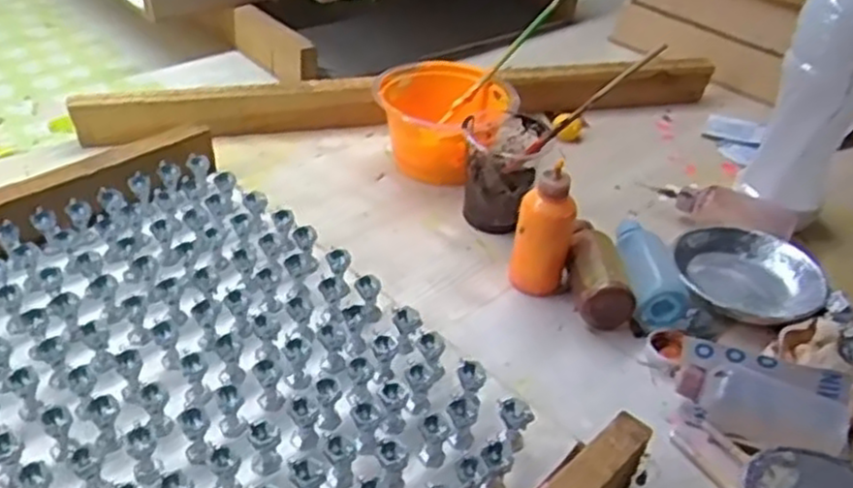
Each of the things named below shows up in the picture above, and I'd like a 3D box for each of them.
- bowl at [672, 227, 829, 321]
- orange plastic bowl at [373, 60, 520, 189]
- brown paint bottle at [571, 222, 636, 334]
[{"bbox_3d":[0.226,0.023,0.525,0.097,0.027,0.101,4,38,-3],"label":"bowl"},{"bbox_3d":[0.014,-0.101,0.623,0.111,0.069,0.108,4,38,-3],"label":"orange plastic bowl"},{"bbox_3d":[0.114,0.017,0.505,0.034,0.032,0.090,3,38,-4],"label":"brown paint bottle"}]

